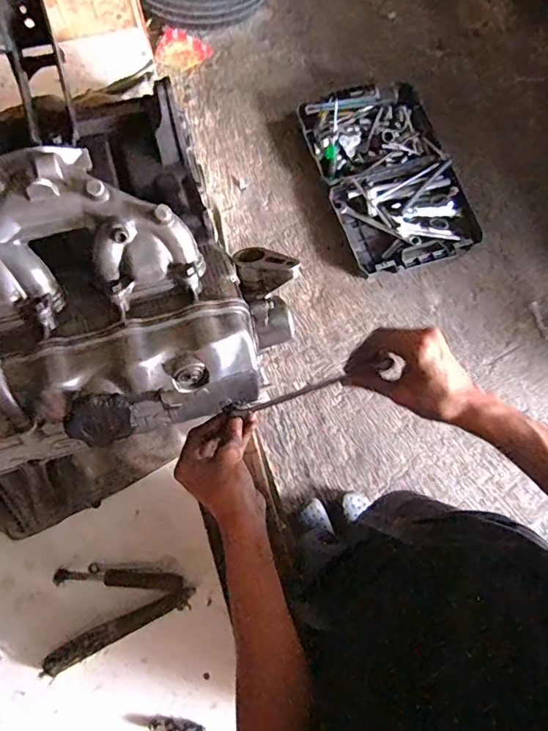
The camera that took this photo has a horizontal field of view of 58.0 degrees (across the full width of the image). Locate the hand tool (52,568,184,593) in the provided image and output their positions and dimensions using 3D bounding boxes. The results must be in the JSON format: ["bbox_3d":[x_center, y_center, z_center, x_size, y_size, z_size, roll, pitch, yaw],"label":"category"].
[{"bbox_3d":[-0.214,0.295,0.681,0.171,0.016,0.023,6,76,1],"label":"hand tool"}]

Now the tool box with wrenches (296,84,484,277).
[{"bbox_3d":[0.373,-0.623,1.601,0.423,0.095,0.638,-23,77,-6],"label":"tool box with wrenches"}]

